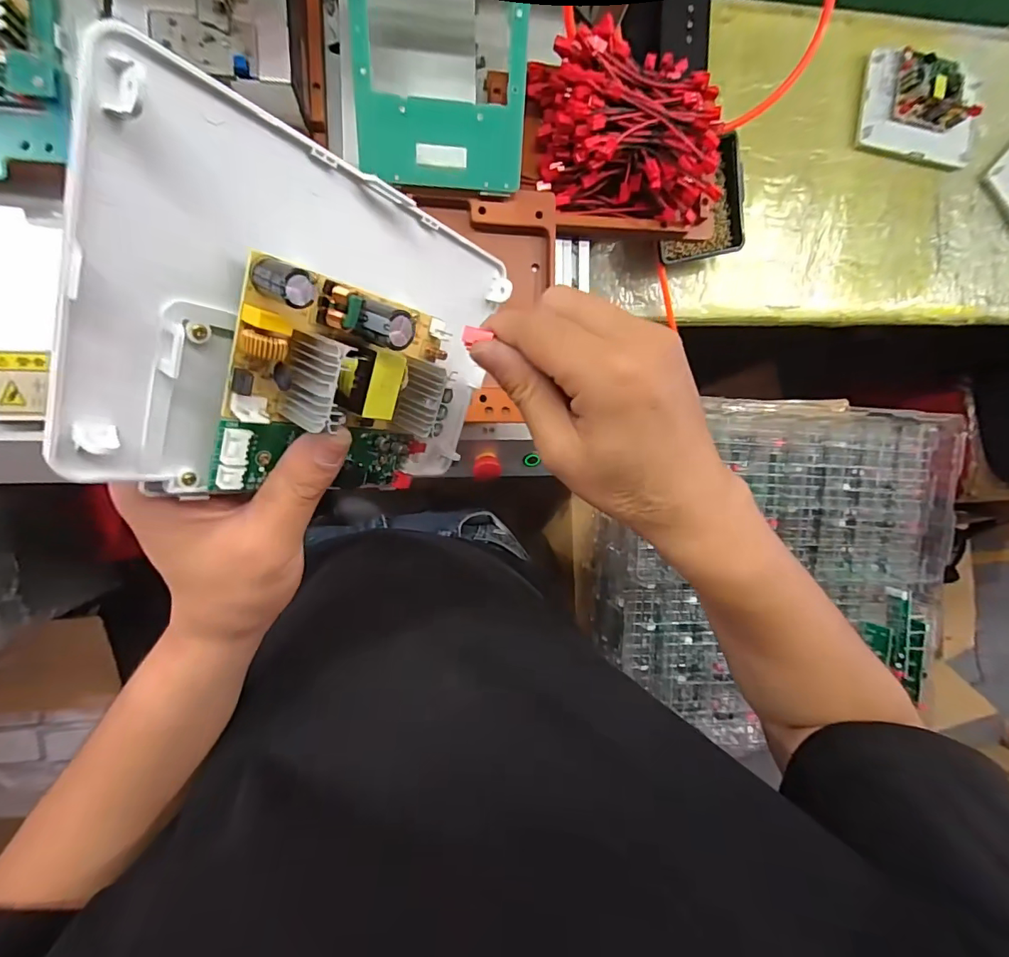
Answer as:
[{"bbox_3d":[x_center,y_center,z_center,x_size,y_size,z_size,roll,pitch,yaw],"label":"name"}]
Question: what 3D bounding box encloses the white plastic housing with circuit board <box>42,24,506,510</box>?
[{"bbox_3d":[-0.059,-0.054,0.201,0.037,0.181,0.128,22,103,33],"label":"white plastic housing with circuit board"}]

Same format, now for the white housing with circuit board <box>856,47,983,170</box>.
[{"bbox_3d":[0.580,-0.513,0.651,0.172,0.035,0.127,4,95,-11],"label":"white housing with circuit board"}]

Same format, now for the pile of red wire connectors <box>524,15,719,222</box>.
[{"bbox_3d":[0.111,-0.318,0.437,0.178,0.060,0.125,4,95,-10],"label":"pile of red wire connectors"}]

